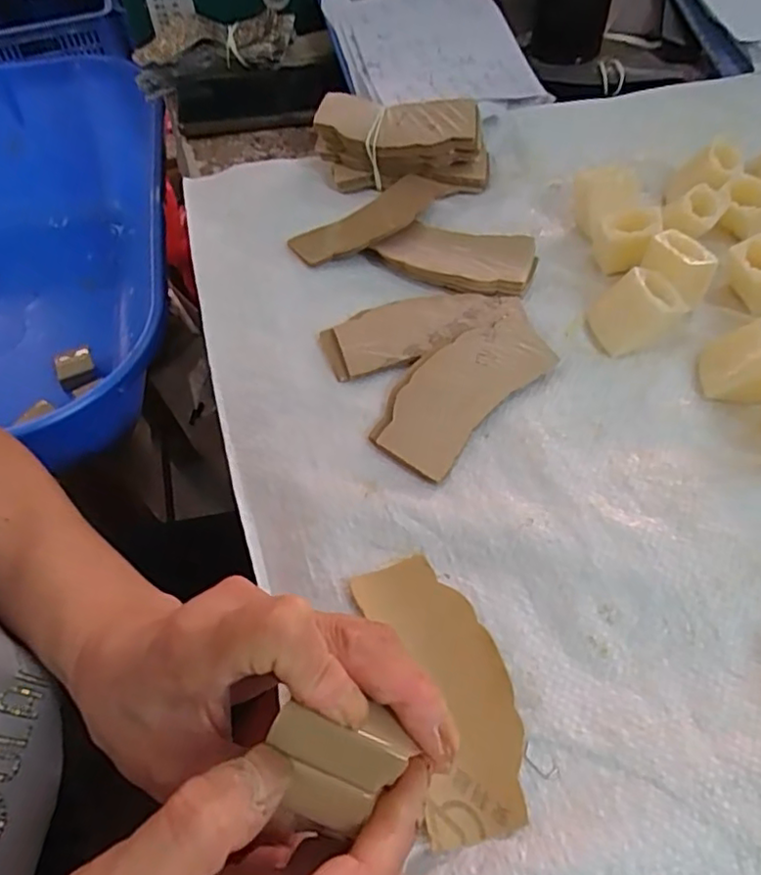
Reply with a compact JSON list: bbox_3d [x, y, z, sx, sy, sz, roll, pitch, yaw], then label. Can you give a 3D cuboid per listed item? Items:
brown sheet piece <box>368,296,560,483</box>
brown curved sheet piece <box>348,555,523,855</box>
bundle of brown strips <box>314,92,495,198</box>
[{"bbox_3d":[0.048,-0.032,0.346,0.054,0.011,0.126,37,64,25],"label":"brown sheet piece"},{"bbox_3d":[0.027,0.102,0.260,0.048,0.006,0.111,-17,56,-9],"label":"brown curved sheet piece"},{"bbox_3d":[0.014,-0.210,0.452,0.126,0.041,0.060,15,57,13],"label":"bundle of brown strips"}]

